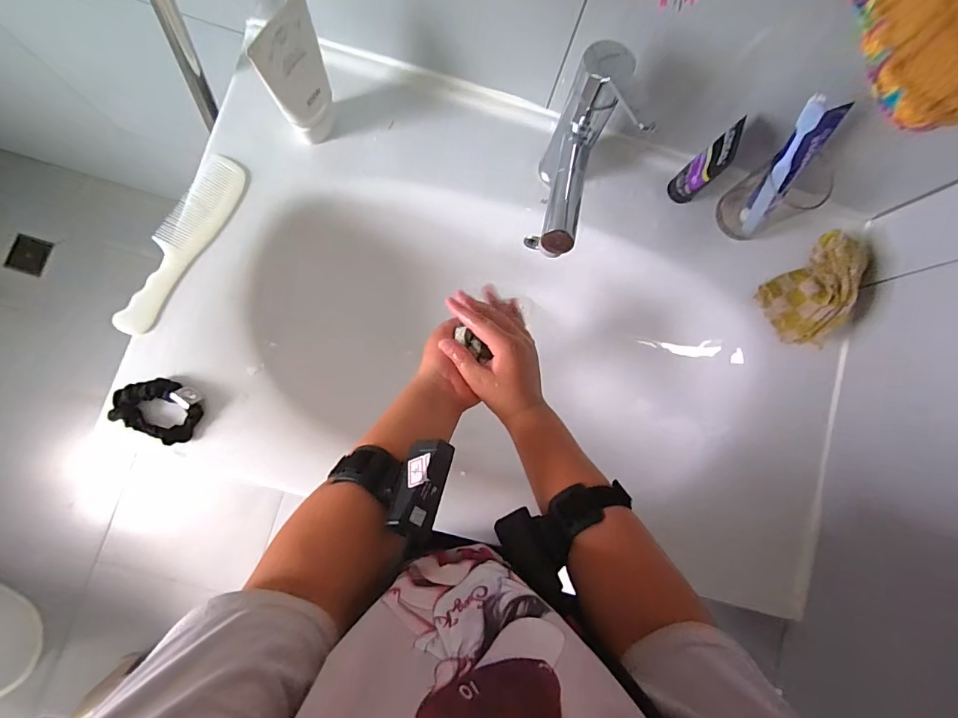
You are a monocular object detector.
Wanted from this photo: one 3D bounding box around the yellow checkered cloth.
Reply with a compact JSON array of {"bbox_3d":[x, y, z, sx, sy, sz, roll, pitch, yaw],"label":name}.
[{"bbox_3d":[0.403,-0.081,0.521,0.119,0.049,0.088,-37,88,-8],"label":"yellow checkered cloth"}]

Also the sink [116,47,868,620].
[{"bbox_3d":[0.041,-0.035,0.592,0.776,0.192,0.472,17,82,-3],"label":"sink"}]

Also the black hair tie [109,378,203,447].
[{"bbox_3d":[-0.326,0.049,0.452,0.079,0.022,0.056,21,82,-3],"label":"black hair tie"}]

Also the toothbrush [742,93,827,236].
[{"bbox_3d":[0.307,-0.187,0.458,0.016,0.186,0.008,35,81,23],"label":"toothbrush"}]

